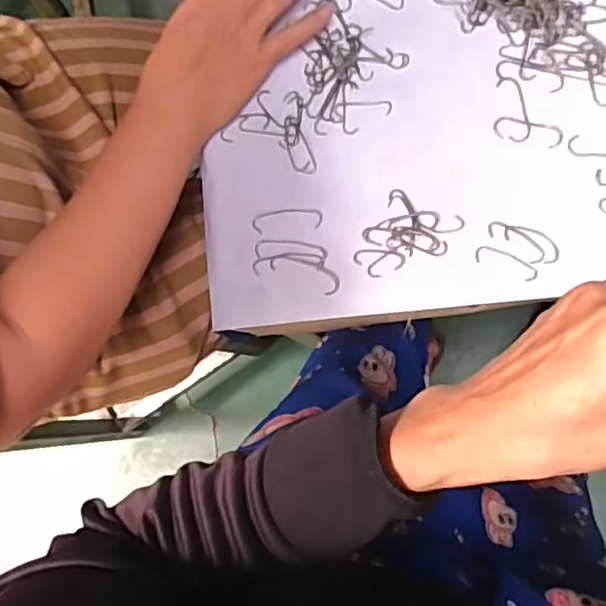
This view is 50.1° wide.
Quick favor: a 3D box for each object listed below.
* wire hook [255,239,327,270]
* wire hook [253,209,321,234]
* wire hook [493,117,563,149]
[{"bbox_3d":[-0.008,-0.036,0.451,0.050,0.004,0.016,11,85,8],"label":"wire hook"},{"bbox_3d":[-0.011,-0.059,0.454,0.048,0.004,0.016,-5,83,7],"label":"wire hook"},{"bbox_3d":[0.154,-0.118,0.443,0.046,0.004,0.016,14,86,9],"label":"wire hook"}]

